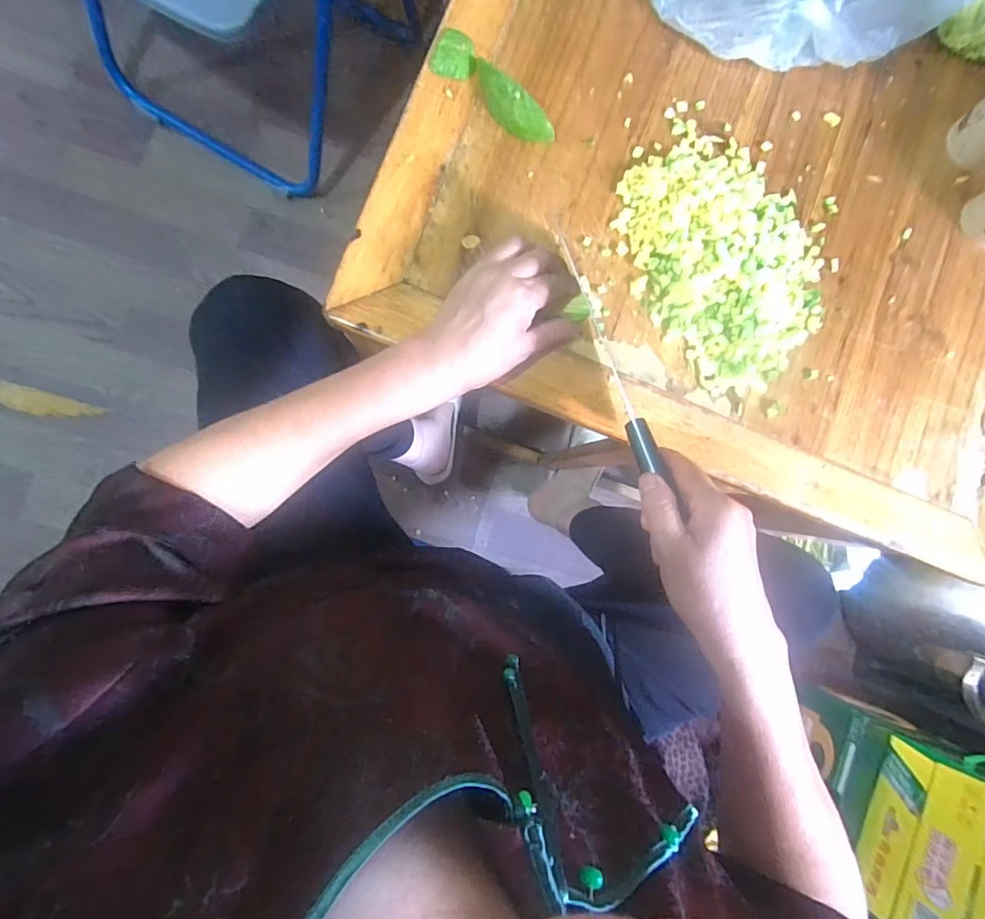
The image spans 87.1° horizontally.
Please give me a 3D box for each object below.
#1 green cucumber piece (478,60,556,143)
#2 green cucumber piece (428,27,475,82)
[{"bbox_3d":[0.015,-0.302,0.437,0.086,0.030,0.025,41,82,-5],"label":"green cucumber piece"},{"bbox_3d":[-0.033,-0.349,0.445,0.033,0.005,0.043,18,84,-8],"label":"green cucumber piece"}]

